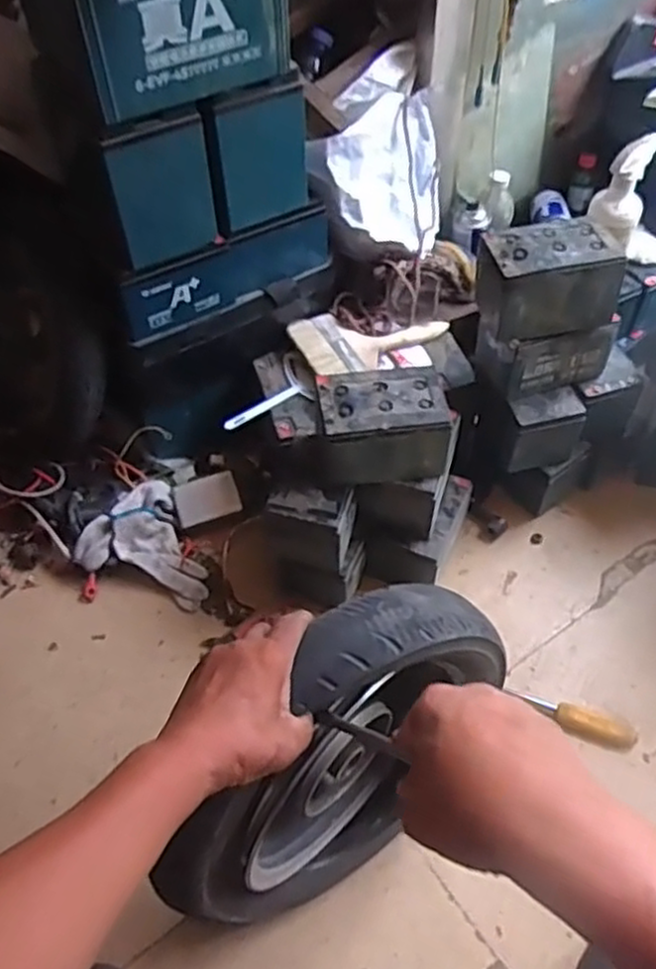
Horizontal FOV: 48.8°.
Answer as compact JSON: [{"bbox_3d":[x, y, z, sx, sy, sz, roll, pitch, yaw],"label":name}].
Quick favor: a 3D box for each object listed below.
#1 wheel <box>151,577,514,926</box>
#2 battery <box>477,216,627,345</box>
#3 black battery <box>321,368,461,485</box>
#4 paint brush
[{"bbox_3d":[0.012,0.257,0.663,0.113,0.333,0.341,37,61,27],"label":"wheel"},{"bbox_3d":[0.275,-0.254,0.912,0.154,0.114,0.099,-9,52,-6],"label":"battery"},{"bbox_3d":[0.064,-0.071,0.893,0.155,0.099,0.113,-10,52,-7],"label":"black battery"},{"bbox_3d":[0.064,-0.228,1.089,0.222,0.027,0.128,-24,55,-17],"label":"paint brush"}]

